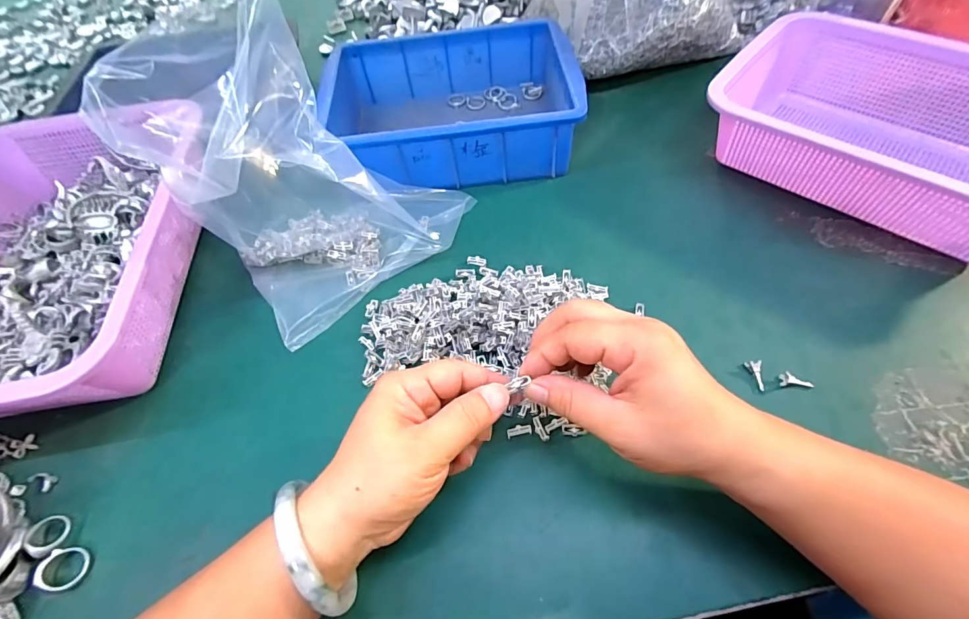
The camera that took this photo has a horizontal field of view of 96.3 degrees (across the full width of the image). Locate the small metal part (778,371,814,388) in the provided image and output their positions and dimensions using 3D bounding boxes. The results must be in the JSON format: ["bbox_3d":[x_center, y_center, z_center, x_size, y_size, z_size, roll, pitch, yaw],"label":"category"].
[{"bbox_3d":[0.214,0.048,0.296,0.022,0.005,0.009,1,58,5],"label":"small metal part"}]

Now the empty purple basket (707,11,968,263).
[{"bbox_3d":[0.342,-0.151,0.373,0.262,0.084,0.179,38,68,24],"label":"empty purple basket"}]

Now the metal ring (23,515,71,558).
[{"bbox_3d":[-0.275,0.142,0.273,0.020,0.009,0.023,19,45,-17],"label":"metal ring"}]

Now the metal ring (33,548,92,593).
[{"bbox_3d":[-0.258,0.160,0.267,0.026,0.004,0.023,12,52,-11],"label":"metal ring"}]

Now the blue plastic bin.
[{"bbox_3d":[-0.034,-0.205,0.446,0.242,0.072,0.172,-6,58,0],"label":"blue plastic bin"}]

